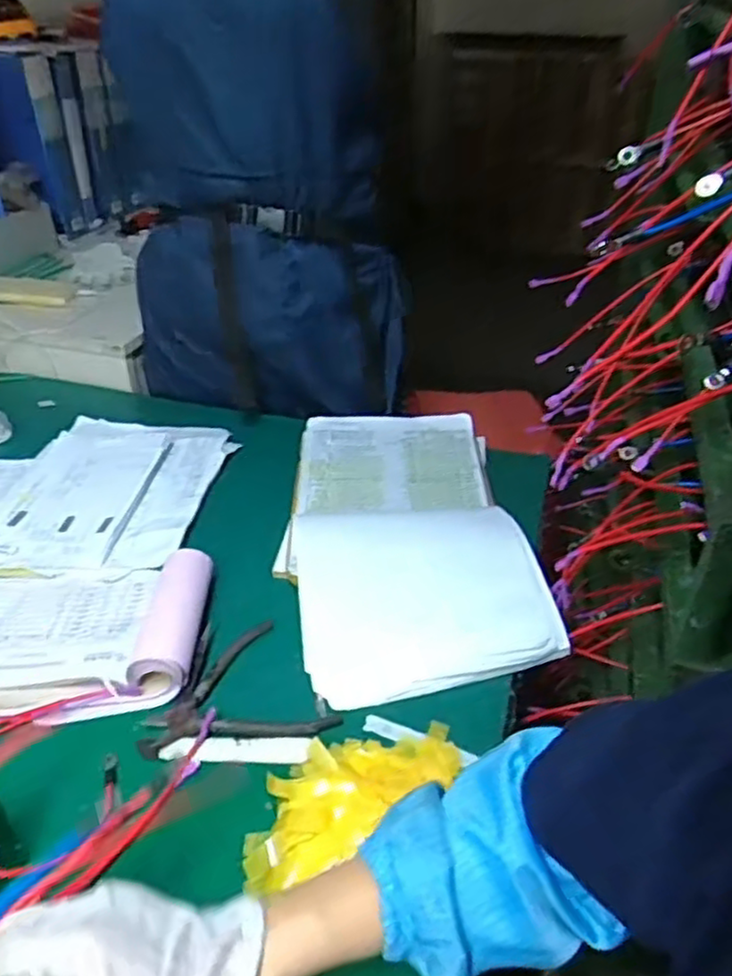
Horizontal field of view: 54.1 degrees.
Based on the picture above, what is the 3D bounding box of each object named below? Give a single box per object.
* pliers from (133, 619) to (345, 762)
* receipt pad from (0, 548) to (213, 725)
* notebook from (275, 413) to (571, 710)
[{"bbox_3d":[-0.111,0.169,0.568,0.138,0.014,0.124,-21,41,-27],"label":"pliers"},{"bbox_3d":[-0.263,0.120,0.616,0.241,0.033,0.164,-2,36,-4],"label":"receipt pad"},{"bbox_3d":[0.038,0.022,0.741,0.240,0.049,0.432,-1,36,-2],"label":"notebook"}]

